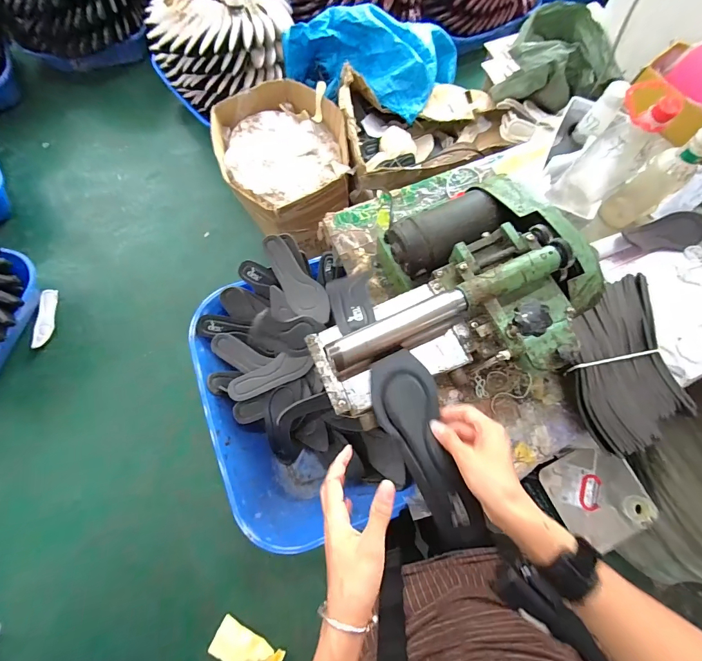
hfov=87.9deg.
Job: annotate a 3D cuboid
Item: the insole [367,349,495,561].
[{"bbox_3d":[0.086,0.136,0.429,0.072,0.010,0.227,-19,74,-6],"label":"insole"}]

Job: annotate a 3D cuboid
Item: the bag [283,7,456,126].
[{"bbox_3d":[0.096,-0.903,1.277,0.636,0.219,0.371,-6,74,-3],"label":"bag"}]

